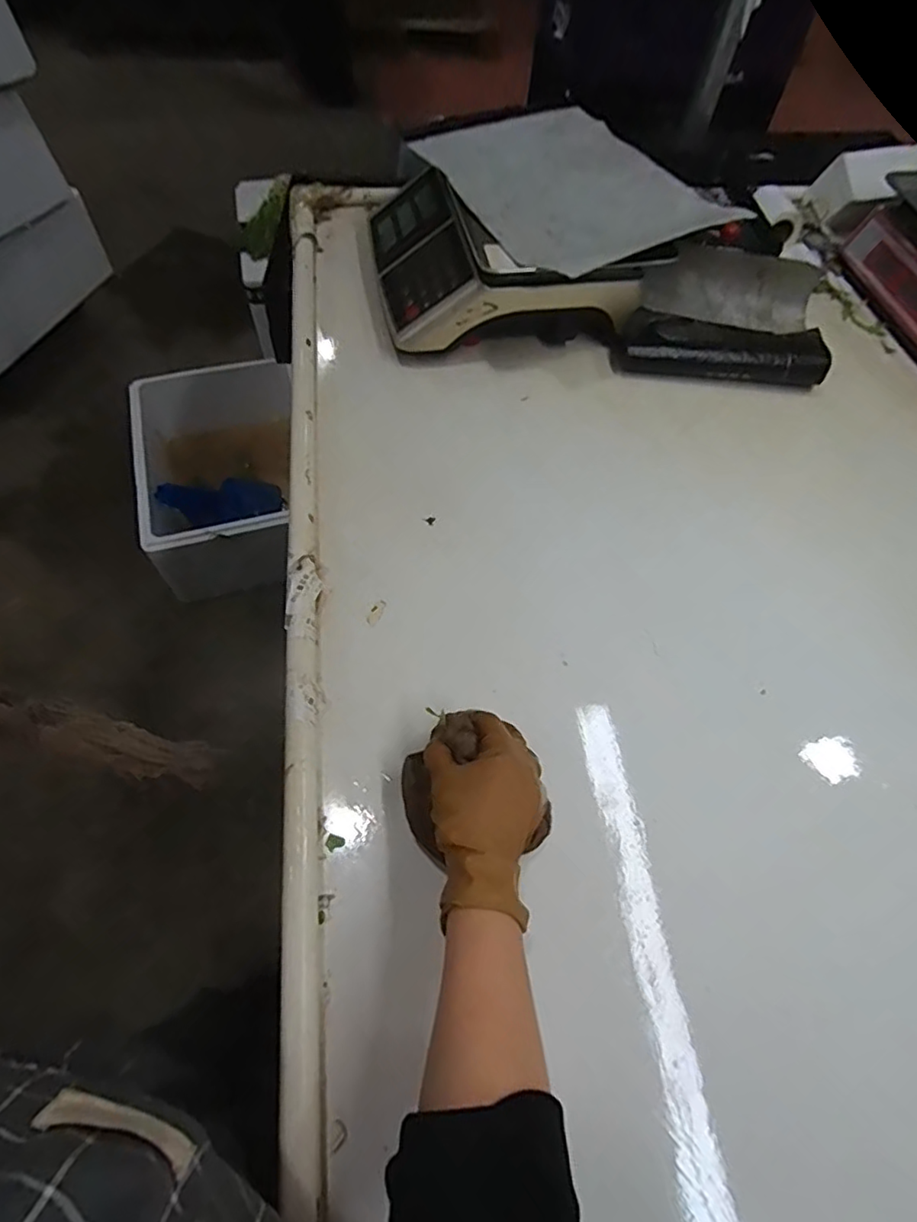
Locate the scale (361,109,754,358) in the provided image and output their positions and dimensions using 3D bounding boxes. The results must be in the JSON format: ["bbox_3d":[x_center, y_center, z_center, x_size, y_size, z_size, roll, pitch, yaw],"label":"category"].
[{"bbox_3d":[0.094,-0.482,0.762,0.381,0.139,0.381,-13,62,-10],"label":"scale"}]

